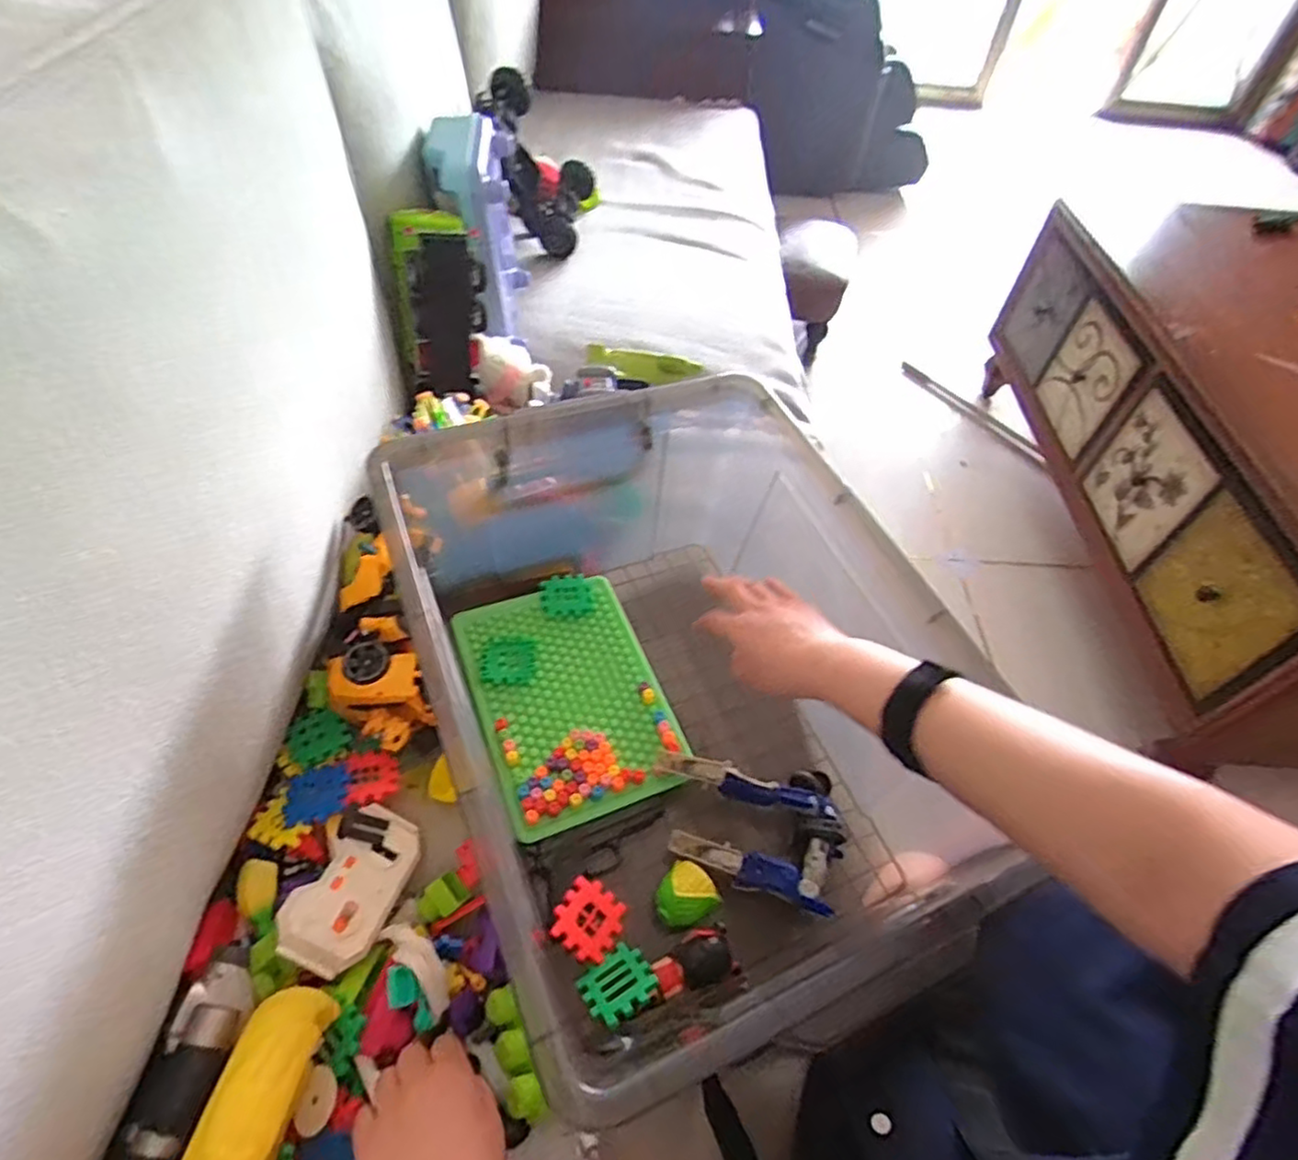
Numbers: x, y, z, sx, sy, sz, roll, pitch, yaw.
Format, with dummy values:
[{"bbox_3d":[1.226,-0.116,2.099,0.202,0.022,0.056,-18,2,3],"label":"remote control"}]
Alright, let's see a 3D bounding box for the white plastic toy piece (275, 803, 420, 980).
[{"bbox_3d":[-0.236,0.242,0.539,0.074,0.028,0.123,33,40,-15],"label":"white plastic toy piece"}]

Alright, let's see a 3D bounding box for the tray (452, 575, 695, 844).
[{"bbox_3d":[-0.078,0.111,0.670,0.171,0.021,0.246,-17,55,-18],"label":"tray"}]

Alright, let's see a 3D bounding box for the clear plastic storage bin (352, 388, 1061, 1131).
[{"bbox_3d":[-0.002,0.059,0.621,0.373,0.254,0.552,-18,55,-18],"label":"clear plastic storage bin"}]

